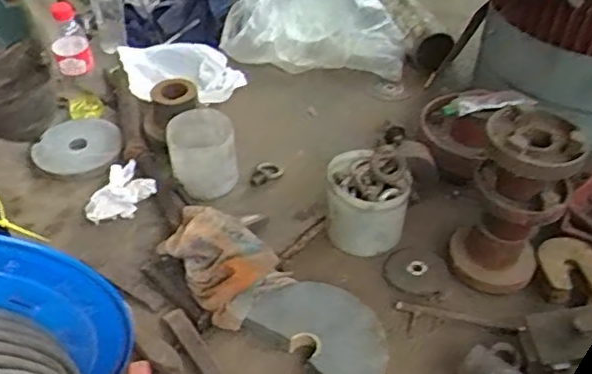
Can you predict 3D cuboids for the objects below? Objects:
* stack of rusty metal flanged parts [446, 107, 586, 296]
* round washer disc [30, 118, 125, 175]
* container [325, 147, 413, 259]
[{"bbox_3d":[0.278,0.026,0.812,0.113,0.234,0.112,23,47,21],"label":"stack of rusty metal flanged parts"},{"bbox_3d":[-0.366,-0.073,1.059,0.134,0.019,0.135,0,51,0],"label":"round washer disc"},{"bbox_3d":[0.100,0.023,0.899,0.116,0.118,0.110,8,43,7],"label":"container"}]

